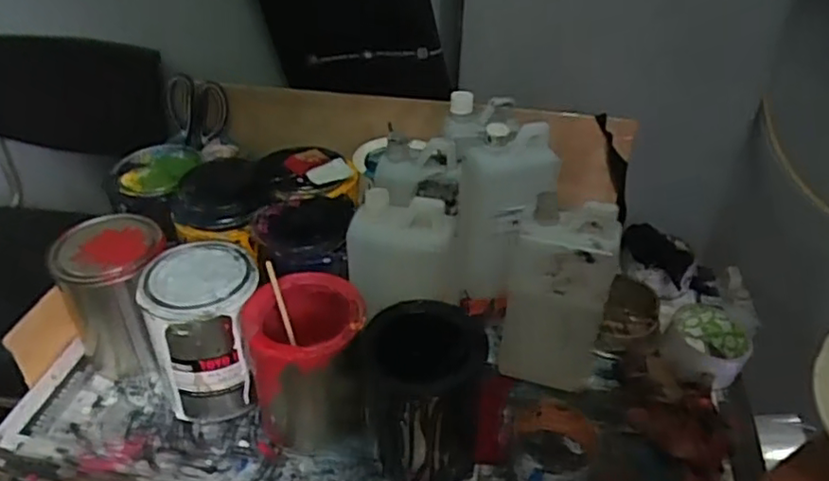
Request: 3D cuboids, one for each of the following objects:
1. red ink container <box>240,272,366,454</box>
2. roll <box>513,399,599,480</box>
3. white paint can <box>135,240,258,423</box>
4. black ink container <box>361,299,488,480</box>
[{"bbox_3d":[-0.100,0.120,0.614,0.108,0.148,0.099,-8,38,-12],"label":"red ink container"},{"bbox_3d":[0.135,0.199,0.624,0.080,0.041,0.098,10,38,11],"label":"roll"},{"bbox_3d":[-0.207,0.095,0.648,0.102,0.162,0.099,1,38,-1],"label":"white paint can"},{"bbox_3d":[0.007,0.145,0.592,0.107,0.149,0.106,8,38,9],"label":"black ink container"}]

